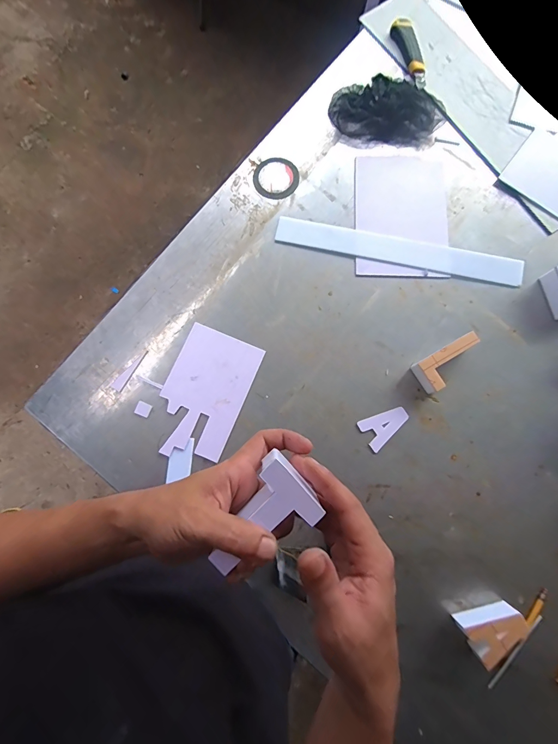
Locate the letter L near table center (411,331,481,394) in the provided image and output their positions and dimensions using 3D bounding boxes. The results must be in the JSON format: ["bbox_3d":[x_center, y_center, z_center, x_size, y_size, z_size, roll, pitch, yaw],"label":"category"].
[{"bbox_3d":[0.283,-0.014,0.588,0.111,0.045,0.057,-30,80,-4],"label":"letter L near table center"}]

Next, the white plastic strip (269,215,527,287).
[{"bbox_3d":[0.218,-0.222,0.649,0.443,0.004,0.055,12,80,4],"label":"white plastic strip"}]

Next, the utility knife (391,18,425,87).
[{"bbox_3d":[0.260,-0.633,0.702,0.045,0.020,0.154,-10,79,0],"label":"utility knife"}]

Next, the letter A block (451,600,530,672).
[{"bbox_3d":[0.309,0.375,0.513,0.083,0.051,0.056,-21,79,-3],"label":"letter A block"}]

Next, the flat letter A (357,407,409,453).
[{"bbox_3d":[0.180,0.090,0.594,0.081,0.004,0.053,-30,80,-4],"label":"flat letter A"}]

